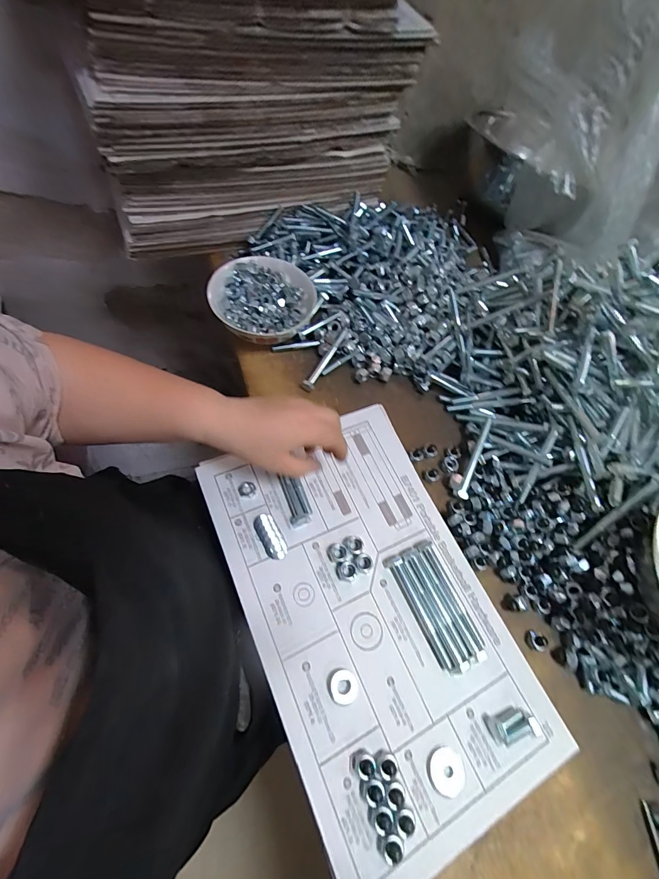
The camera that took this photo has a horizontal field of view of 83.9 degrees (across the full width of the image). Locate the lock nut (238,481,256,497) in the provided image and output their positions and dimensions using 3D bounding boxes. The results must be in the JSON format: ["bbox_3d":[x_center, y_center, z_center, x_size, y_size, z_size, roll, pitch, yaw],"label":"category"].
[{"bbox_3d":[-0.086,0.052,0.382,0.017,0.004,0.016,3,63,-6],"label":"lock nut"}]

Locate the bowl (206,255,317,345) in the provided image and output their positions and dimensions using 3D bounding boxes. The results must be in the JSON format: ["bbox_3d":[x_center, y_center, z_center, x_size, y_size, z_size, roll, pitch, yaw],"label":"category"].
[{"bbox_3d":[-0.083,-0.176,0.478,0.125,0.068,0.130,3,63,-6],"label":"bowl"}]

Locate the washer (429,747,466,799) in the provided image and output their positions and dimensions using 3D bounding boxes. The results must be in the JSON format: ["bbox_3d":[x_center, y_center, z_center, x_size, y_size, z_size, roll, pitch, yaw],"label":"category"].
[{"bbox_3d":[0.098,0.274,0.300,0.028,0.004,0.030,-5,64,-10],"label":"washer"}]

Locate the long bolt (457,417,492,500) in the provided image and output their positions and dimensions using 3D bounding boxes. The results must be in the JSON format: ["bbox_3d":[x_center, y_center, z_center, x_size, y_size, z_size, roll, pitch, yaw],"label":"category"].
[{"bbox_3d":[0.178,0.022,0.442,0.012,0.014,0.111,28,63,7],"label":"long bolt"}]

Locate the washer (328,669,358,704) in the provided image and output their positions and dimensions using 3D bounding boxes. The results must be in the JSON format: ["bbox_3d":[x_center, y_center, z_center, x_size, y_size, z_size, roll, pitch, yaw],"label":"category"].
[{"bbox_3d":[0.012,0.217,0.320,0.025,0.004,0.025,3,63,-6],"label":"washer"}]

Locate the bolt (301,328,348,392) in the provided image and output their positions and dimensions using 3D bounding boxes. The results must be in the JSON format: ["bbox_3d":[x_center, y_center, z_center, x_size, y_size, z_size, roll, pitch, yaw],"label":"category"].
[{"bbox_3d":[-0.004,-0.107,0.488,0.014,0.014,0.111,28,63,7],"label":"bolt"}]

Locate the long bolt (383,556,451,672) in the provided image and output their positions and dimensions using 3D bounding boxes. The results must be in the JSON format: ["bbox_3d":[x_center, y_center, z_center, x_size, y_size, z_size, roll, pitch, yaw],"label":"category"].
[{"bbox_3d":[0.085,0.166,0.354,0.015,0.012,0.106,-19,67,-16],"label":"long bolt"}]

